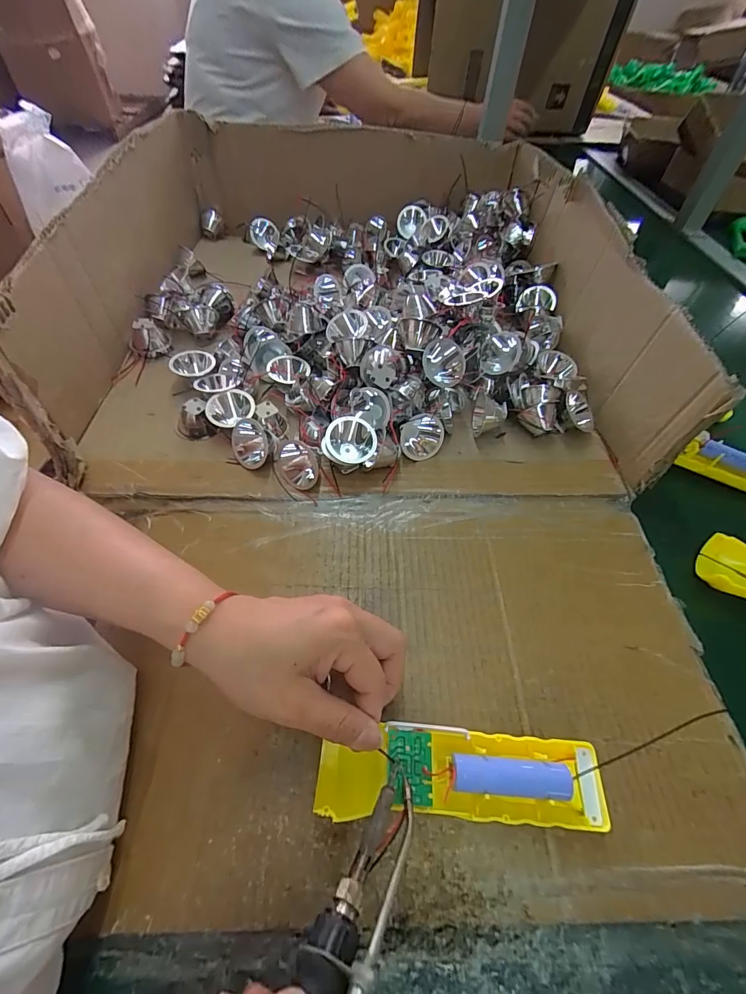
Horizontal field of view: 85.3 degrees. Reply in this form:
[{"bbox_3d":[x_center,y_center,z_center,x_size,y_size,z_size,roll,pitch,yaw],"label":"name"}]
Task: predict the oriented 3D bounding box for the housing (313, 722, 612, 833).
[{"bbox_3d":[0.049,0.155,0.227,0.156,0.016,0.045,1,54,0],"label":"housing"}]

